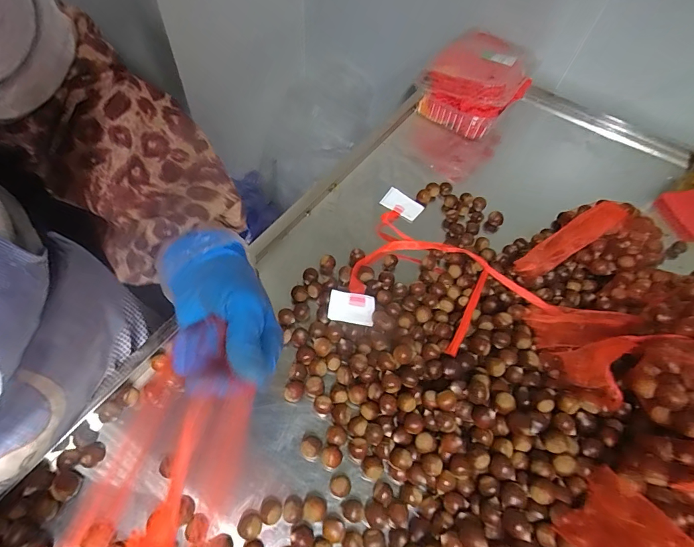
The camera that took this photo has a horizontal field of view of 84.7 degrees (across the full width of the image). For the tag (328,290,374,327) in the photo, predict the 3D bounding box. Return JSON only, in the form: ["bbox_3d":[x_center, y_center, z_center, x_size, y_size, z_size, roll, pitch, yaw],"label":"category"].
[{"bbox_3d":[0.006,0.044,0.500,0.059,0.005,0.042,12,65,-8],"label":"tag"}]

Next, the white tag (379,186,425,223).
[{"bbox_3d":[0.092,-0.116,0.634,0.066,0.006,0.040,35,65,14],"label":"white tag"}]

